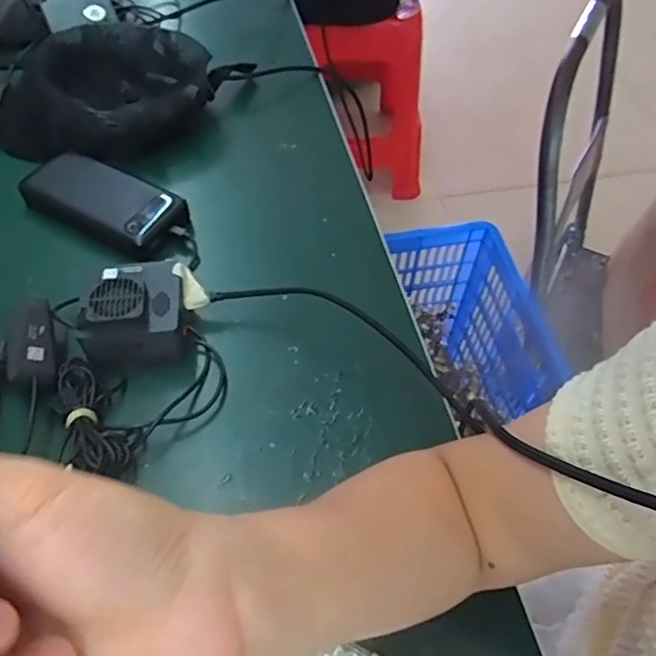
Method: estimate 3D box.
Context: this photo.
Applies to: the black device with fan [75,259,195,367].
[{"bbox_3d":[-0.154,-0.014,0.477,0.077,0.058,0.074,-4,55,-5],"label":"black device with fan"}]

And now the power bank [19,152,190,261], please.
[{"bbox_3d":[-0.214,-0.119,0.567,0.157,0.030,0.071,23,57,13],"label":"power bank"}]

